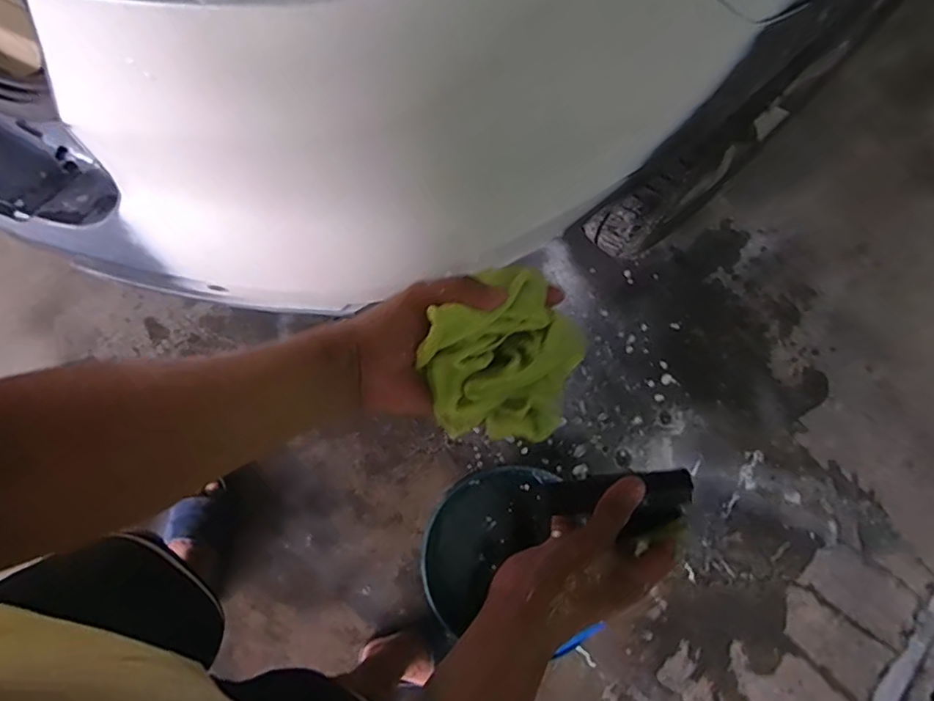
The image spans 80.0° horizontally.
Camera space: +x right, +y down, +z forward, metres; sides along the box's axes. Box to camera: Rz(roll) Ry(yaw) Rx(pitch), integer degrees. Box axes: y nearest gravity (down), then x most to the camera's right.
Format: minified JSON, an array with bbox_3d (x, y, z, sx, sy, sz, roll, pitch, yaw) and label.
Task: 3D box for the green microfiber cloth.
[{"bbox_3d":[0.026,0.008,0.390,0.102,0.067,0.106,23,75,5],"label":"green microfiber cloth"}]

